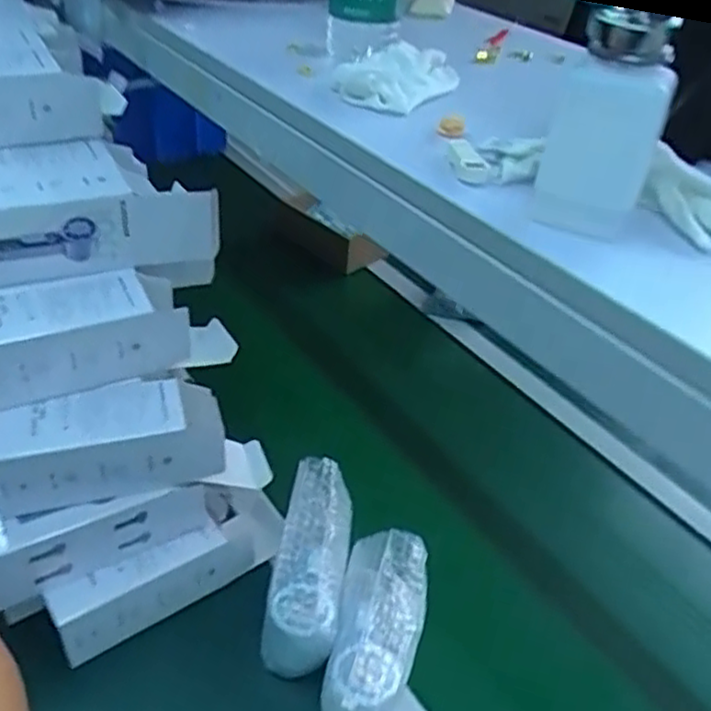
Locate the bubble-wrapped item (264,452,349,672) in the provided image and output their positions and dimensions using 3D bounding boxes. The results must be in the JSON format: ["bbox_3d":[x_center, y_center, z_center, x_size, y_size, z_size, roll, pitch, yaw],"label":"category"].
[{"bbox_3d":[-0.043,0.201,0.715,0.068,0.064,0.207,7,51,2],"label":"bubble-wrapped item"}]

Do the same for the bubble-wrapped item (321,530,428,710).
[{"bbox_3d":[0.021,0.266,0.683,0.079,0.088,0.194,9,37,4],"label":"bubble-wrapped item"}]

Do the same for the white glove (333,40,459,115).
[{"bbox_3d":[0.030,-0.219,0.570,0.102,0.030,0.125,6,37,1],"label":"white glove"}]

